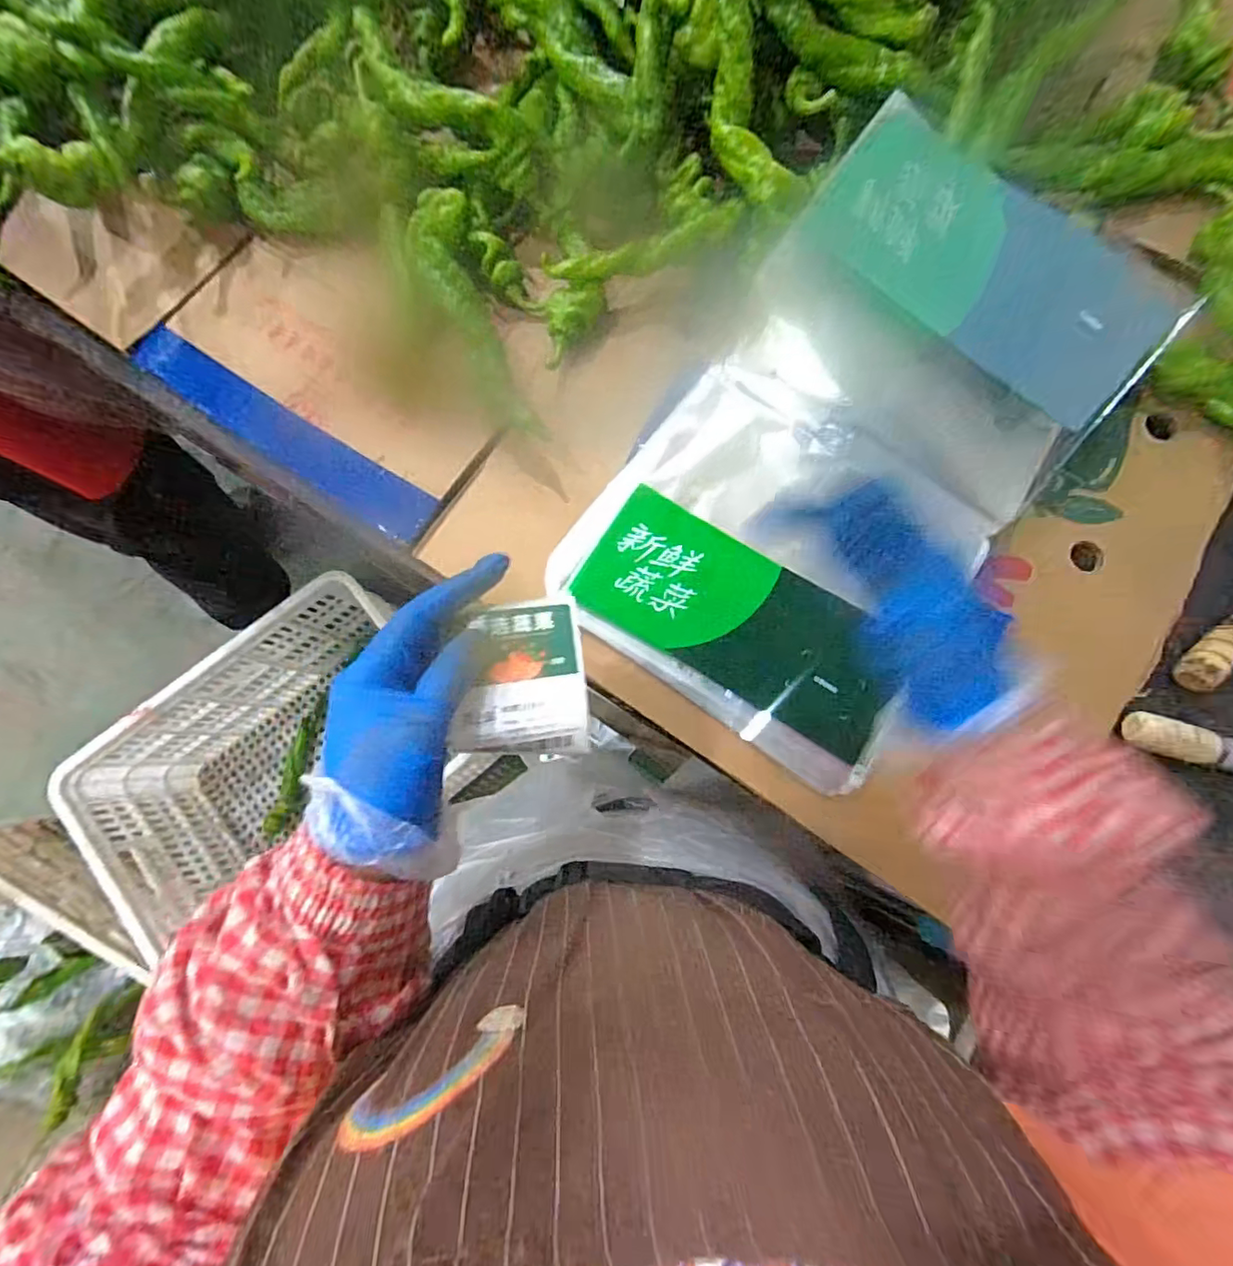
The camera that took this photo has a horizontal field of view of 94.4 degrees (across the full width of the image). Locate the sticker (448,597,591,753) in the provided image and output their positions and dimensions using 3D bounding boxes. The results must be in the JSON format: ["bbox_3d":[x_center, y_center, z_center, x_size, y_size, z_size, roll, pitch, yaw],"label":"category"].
[{"bbox_3d":[-0.042,0.020,0.266,0.058,0.021,0.069,1,80,1],"label":"sticker"}]

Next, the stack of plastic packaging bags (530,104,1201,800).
[{"bbox_3d":[0.154,-0.119,0.382,0.247,0.096,0.376,35,82,7],"label":"stack of plastic packaging bags"}]

